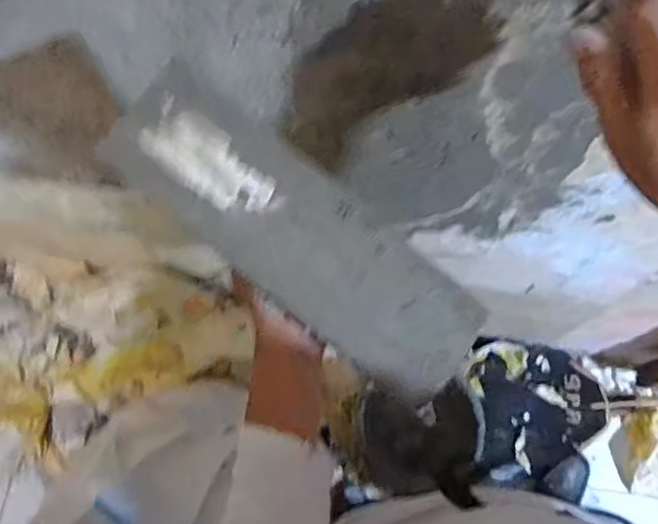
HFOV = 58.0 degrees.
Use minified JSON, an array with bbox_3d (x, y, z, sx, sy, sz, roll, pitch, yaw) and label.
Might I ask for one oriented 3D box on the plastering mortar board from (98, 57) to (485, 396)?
[{"bbox_3d":[-0.024,-0.023,0.458,0.317,0.028,0.099,39,75,0],"label":"plastering mortar board"}]

